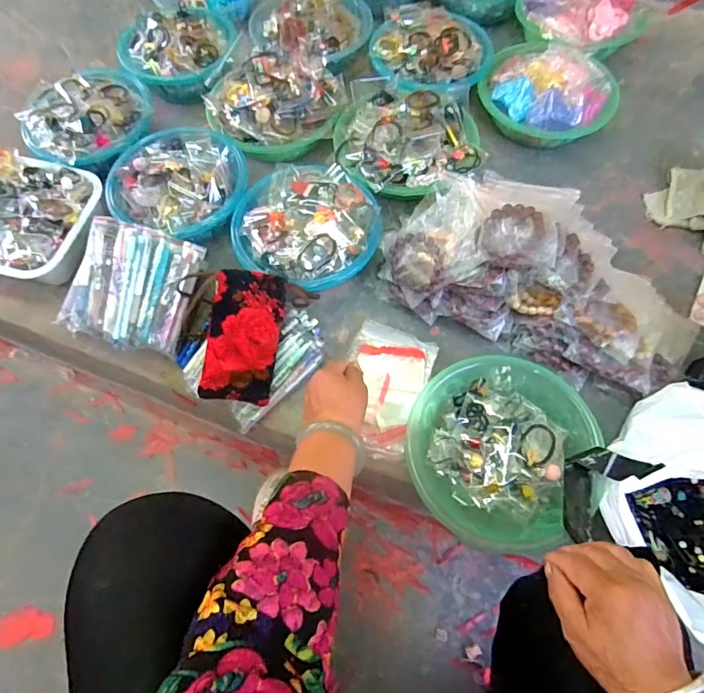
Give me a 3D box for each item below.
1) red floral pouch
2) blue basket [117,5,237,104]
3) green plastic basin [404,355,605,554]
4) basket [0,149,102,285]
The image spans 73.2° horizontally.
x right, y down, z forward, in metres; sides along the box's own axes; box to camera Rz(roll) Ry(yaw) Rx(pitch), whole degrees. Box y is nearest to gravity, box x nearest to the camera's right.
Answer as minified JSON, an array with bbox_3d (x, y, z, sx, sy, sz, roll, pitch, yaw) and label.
[{"bbox_3d":[-0.145,-0.014,0.641,0.091,0.047,0.174,5,71,4],"label":"red floral pouch"},{"bbox_3d":[-0.330,-0.578,0.926,0.215,0.096,0.196,0,66,1],"label":"blue basket"},{"bbox_3d":[0.183,0.128,0.615,0.219,0.064,0.233,0,66,1],"label":"green plastic basin"},{"bbox_3d":[-0.552,-0.211,0.767,0.295,0.062,0.206,15,67,8],"label":"basket"}]

